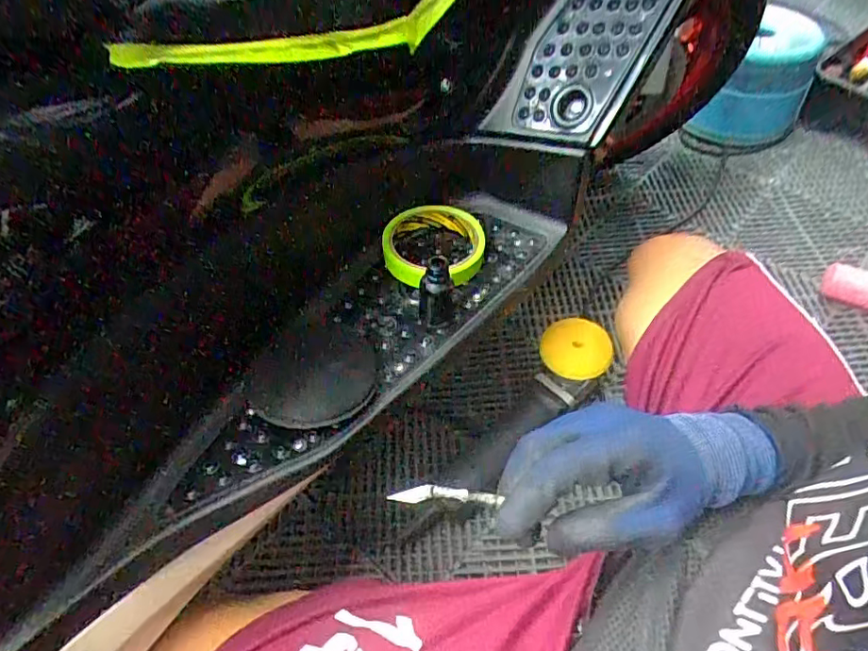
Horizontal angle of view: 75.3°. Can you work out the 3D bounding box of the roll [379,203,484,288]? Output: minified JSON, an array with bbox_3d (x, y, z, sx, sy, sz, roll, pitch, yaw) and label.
[{"bbox_3d":[0.000,-0.078,0.538,0.095,0.027,0.091,-2,52,3],"label":"roll"}]

